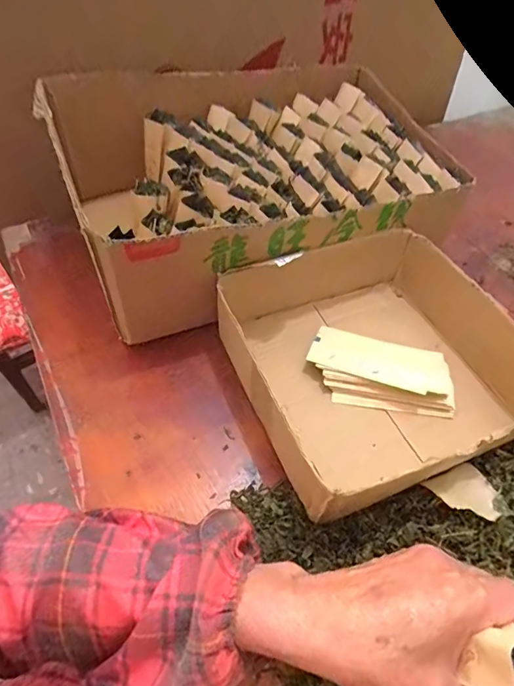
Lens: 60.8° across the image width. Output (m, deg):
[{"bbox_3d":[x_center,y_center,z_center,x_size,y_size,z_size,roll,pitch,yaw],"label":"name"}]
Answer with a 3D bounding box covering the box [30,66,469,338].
[{"bbox_3d":[-0.004,-0.182,0.504,0.388,0.140,0.283,-20,57,-16],"label":"box"}]

